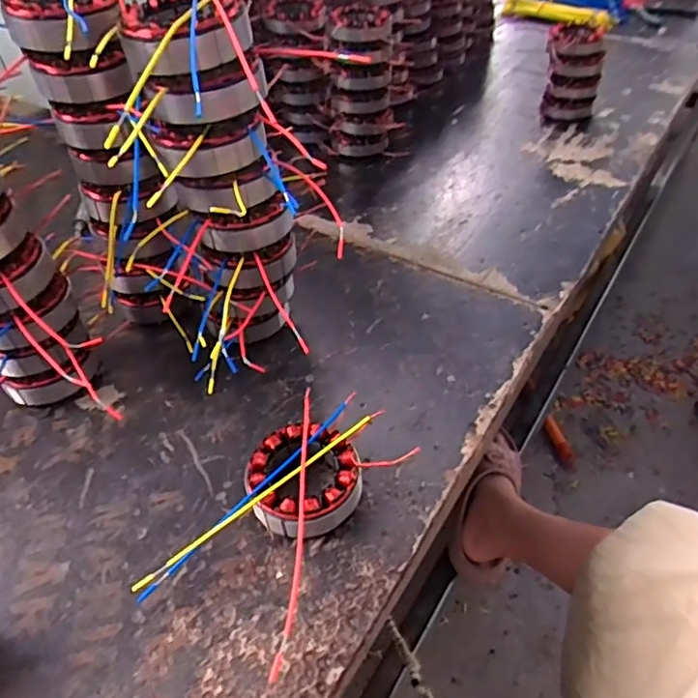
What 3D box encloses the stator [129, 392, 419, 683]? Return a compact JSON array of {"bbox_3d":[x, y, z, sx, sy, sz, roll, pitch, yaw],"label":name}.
[{"bbox_3d":[-0.049,0.122,0.425,0.097,0.042,0.205,25,51,27],"label":"stator"}]

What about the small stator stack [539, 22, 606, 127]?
[{"bbox_3d":[0.363,-0.446,0.927,0.087,0.125,0.088,11,45,15],"label":"small stator stack"}]

